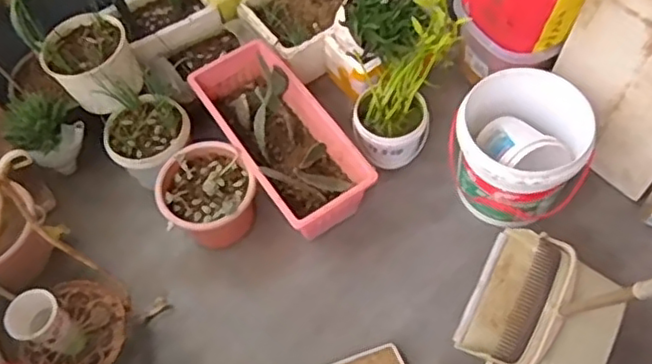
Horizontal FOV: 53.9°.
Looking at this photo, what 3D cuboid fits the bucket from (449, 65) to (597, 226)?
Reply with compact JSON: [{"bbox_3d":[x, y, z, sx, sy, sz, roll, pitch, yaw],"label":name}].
[{"bbox_3d":[0.407,-0.058,1.363,0.262,0.259,0.234,25,64,19],"label":"bucket"}]

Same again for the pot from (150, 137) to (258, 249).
[{"bbox_3d":[-0.256,0.041,1.425,0.212,0.163,0.206,-2,59,4],"label":"pot"}]

